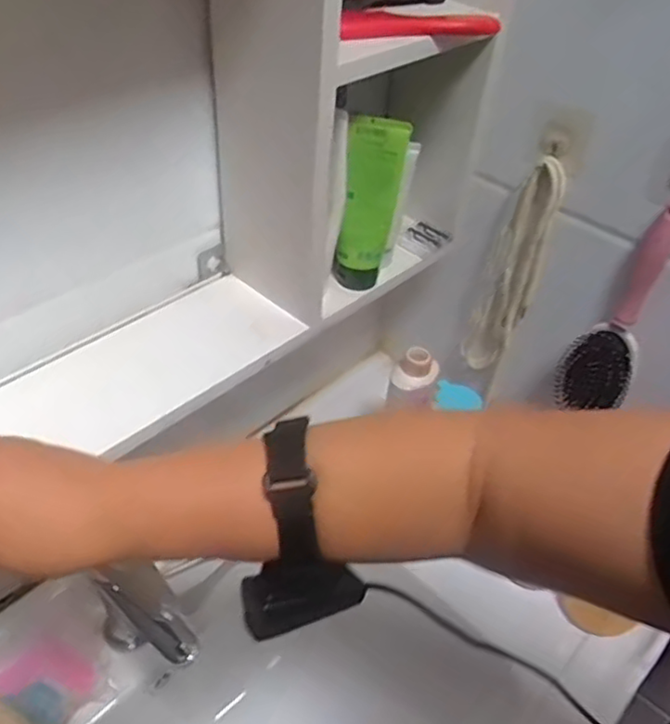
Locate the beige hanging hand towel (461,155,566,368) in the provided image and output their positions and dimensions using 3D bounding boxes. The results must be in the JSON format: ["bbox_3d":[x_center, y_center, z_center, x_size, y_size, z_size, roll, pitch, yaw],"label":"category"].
[{"bbox_3d":[0.189,-0.101,0.713,0.050,0.251,0.039,16,44,12],"label":"beige hanging hand towel"}]

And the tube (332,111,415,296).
[{"bbox_3d":[0.028,-0.126,0.555,0.048,0.148,0.028,9,43,4],"label":"tube"}]

